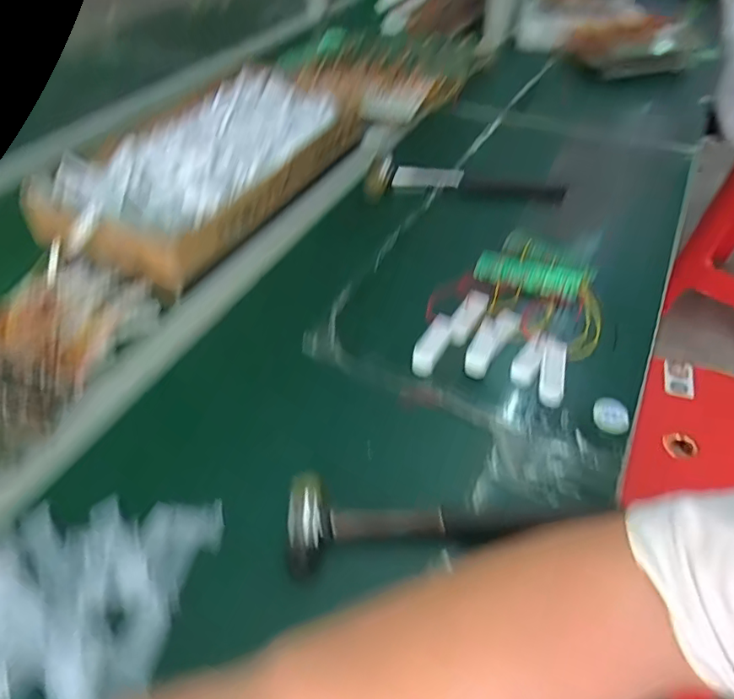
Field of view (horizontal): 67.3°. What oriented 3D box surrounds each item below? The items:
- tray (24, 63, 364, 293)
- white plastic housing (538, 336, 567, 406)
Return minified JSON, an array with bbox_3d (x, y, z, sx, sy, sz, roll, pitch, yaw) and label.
[{"bbox_3d":[-0.203,-0.240,0.697,0.232,0.064,0.389,24,51,20],"label":"tray"},{"bbox_3d":[0.166,0.017,0.491,0.021,0.010,0.070,12,47,9],"label":"white plastic housing"}]

